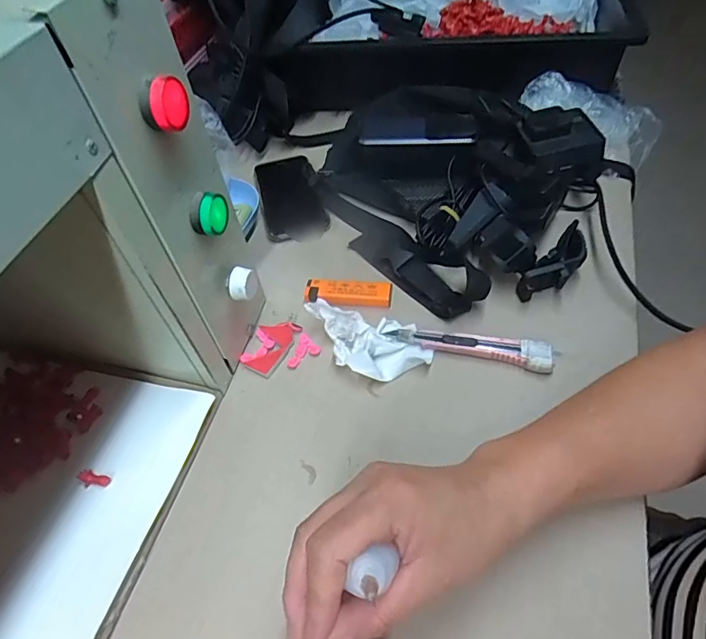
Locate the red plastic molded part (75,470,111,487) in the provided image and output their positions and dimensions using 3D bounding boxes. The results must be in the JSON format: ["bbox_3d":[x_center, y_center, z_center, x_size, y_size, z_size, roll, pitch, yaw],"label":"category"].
[{"bbox_3d":[-0.187,0.116,0.352,0.025,0.005,0.011,4,53,10],"label":"red plastic molded part"}]

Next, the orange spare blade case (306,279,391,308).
[{"bbox_3d":[-0.004,-0.025,0.455,0.080,0.016,0.022,1,53,8],"label":"orange spare blade case"}]

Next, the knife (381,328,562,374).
[{"bbox_3d":[0.098,0.018,0.406,0.136,0.012,0.025,11,55,15],"label":"knife"}]

